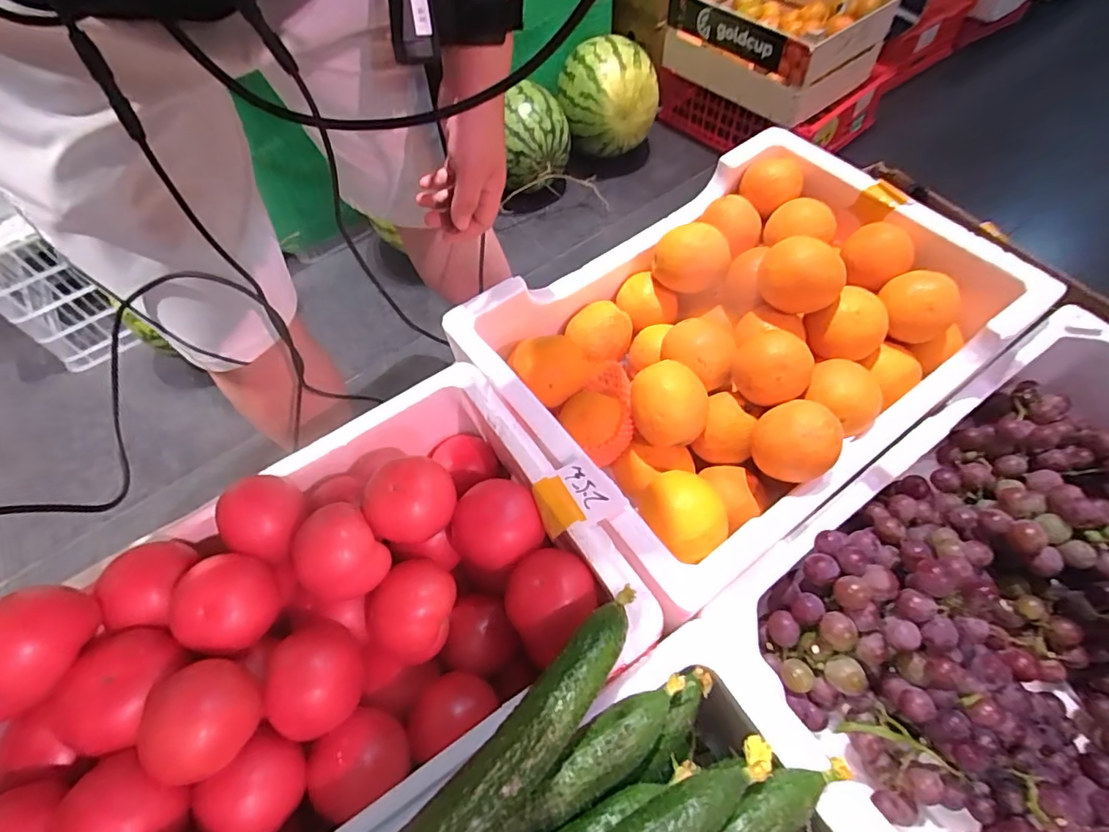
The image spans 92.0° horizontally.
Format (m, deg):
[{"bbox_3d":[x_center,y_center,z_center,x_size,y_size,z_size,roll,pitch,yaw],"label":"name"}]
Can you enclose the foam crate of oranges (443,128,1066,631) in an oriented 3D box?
[{"bbox_3d":[0.190,-0.098,0.566,0.523,0.118,0.357,-34,63,-15],"label":"foam crate of oranges"}]

